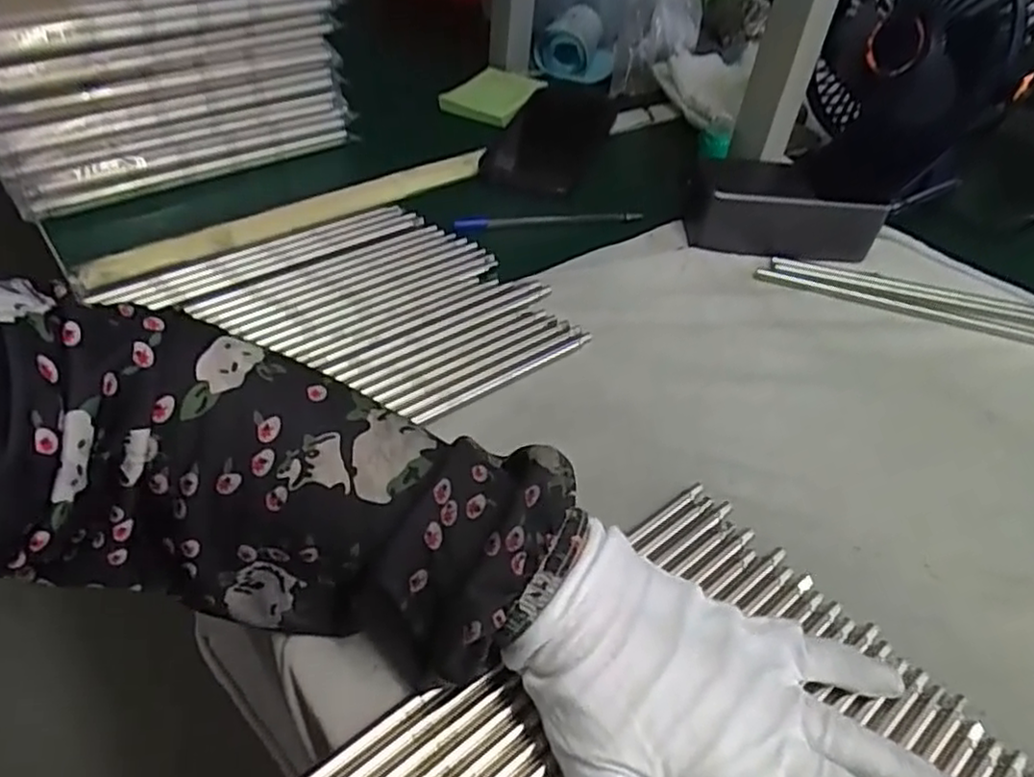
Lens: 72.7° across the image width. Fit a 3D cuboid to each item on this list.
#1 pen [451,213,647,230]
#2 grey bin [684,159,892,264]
[{"bbox_3d":[0.024,-0.123,0.508,0.137,0.005,0.007,-4,45,-12],"label":"pen"},{"bbox_3d":[0.191,-0.130,0.509,0.126,0.046,0.065,5,44,-3],"label":"grey bin"}]

